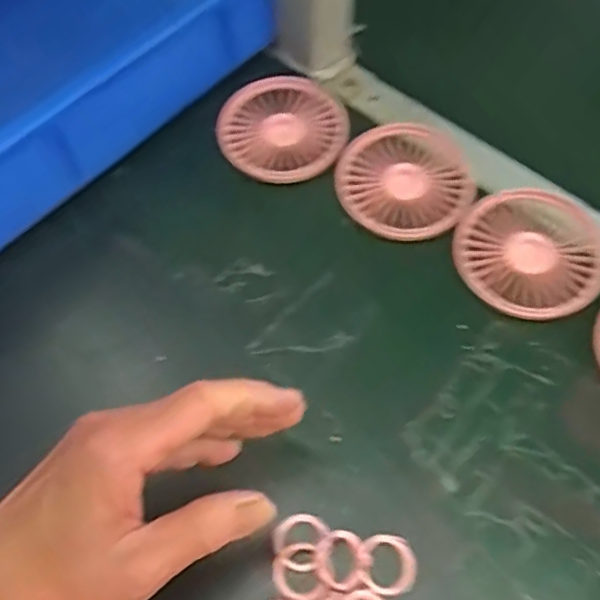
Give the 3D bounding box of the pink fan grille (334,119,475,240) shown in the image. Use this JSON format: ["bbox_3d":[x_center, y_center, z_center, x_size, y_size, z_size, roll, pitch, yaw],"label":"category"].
[{"bbox_3d":[0.075,-0.085,0.432,0.090,0.013,0.093,0,60,0],"label":"pink fan grille"}]

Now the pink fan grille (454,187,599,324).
[{"bbox_3d":[0.149,-0.032,0.398,0.092,0.011,0.089,0,60,0],"label":"pink fan grille"}]

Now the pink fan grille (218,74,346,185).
[{"bbox_3d":[-0.011,-0.128,0.455,0.091,0.016,0.091,0,60,0],"label":"pink fan grille"}]

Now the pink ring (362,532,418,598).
[{"bbox_3d":[0.046,0.134,0.315,0.027,0.010,0.030,1,60,1],"label":"pink ring"}]

